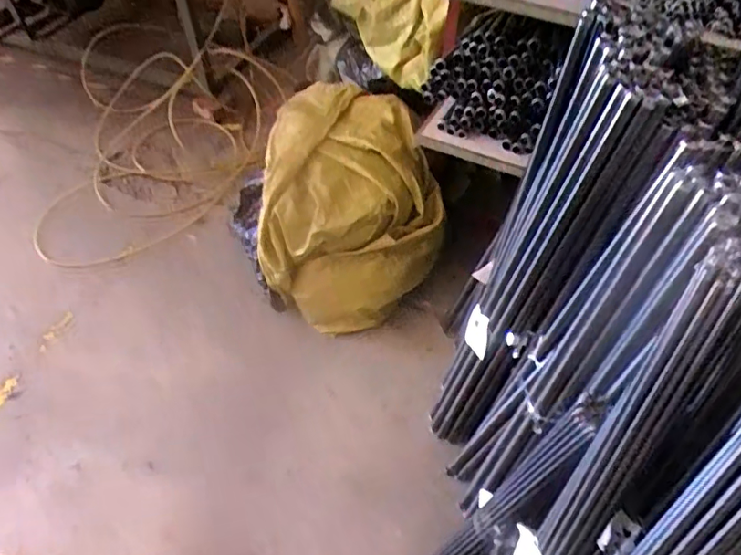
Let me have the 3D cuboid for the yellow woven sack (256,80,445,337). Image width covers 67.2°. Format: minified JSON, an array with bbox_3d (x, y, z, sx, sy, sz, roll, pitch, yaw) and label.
[{"bbox_3d":[-0.046,-0.191,1.500,0.458,0.363,0.547,1,54,2],"label":"yellow woven sack"}]

